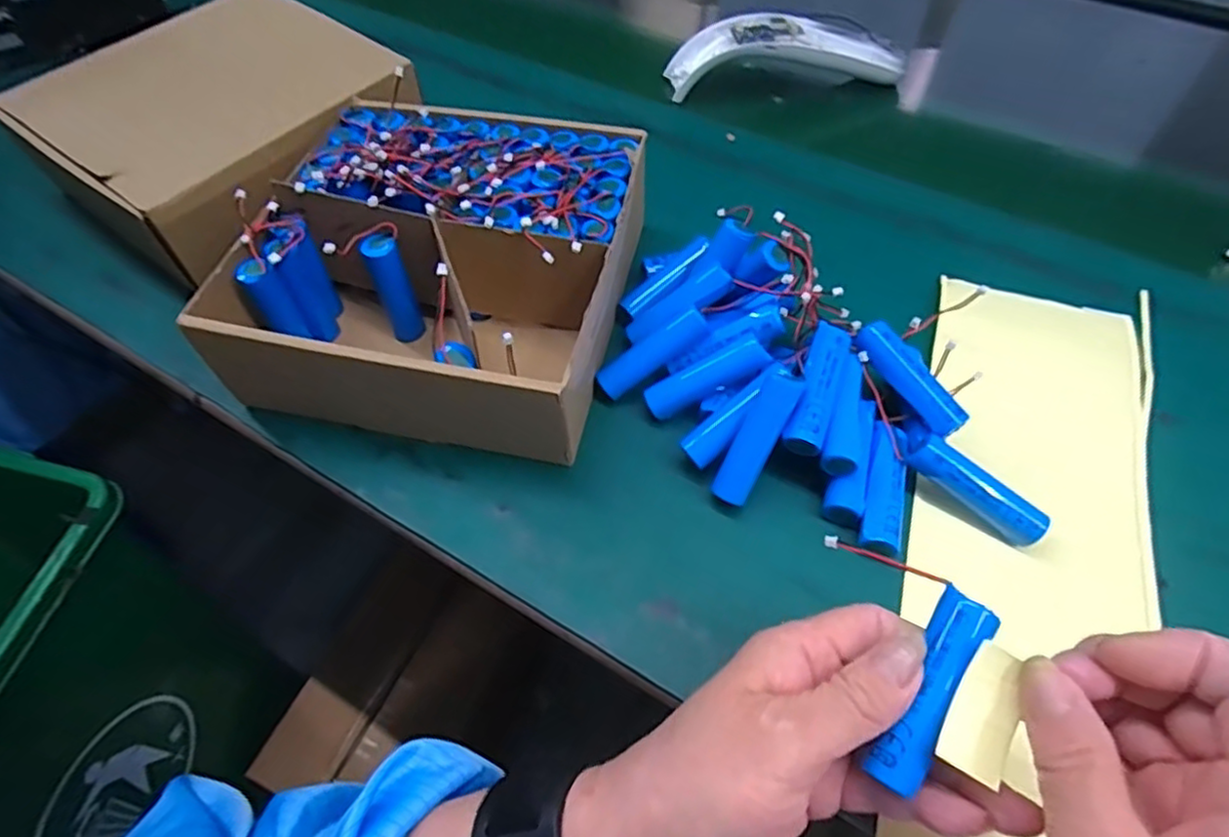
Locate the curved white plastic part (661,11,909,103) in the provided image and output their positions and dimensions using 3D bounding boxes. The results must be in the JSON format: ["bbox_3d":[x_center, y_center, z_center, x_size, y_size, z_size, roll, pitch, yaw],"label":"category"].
[{"bbox_3d":[0.141,-0.298,0.546,0.192,0.050,0.052,-6,57,-3],"label":"curved white plastic part"}]

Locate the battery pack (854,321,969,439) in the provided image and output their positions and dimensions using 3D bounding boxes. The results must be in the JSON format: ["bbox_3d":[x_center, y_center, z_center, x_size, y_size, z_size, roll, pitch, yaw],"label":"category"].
[{"bbox_3d":[0.149,-0.020,0.339,0.017,0.020,0.066,-28,61,-16],"label":"battery pack"}]

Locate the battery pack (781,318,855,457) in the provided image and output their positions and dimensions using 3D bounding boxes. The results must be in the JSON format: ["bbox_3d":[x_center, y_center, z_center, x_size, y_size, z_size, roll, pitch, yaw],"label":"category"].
[{"bbox_3d":[0.101,-0.015,0.332,0.019,0.019,0.067,19,59,13],"label":"battery pack"}]

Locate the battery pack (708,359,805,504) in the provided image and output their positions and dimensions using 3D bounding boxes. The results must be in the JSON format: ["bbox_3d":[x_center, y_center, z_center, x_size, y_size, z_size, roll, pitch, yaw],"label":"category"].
[{"bbox_3d":[0.071,0.008,0.331,0.019,0.016,0.072,27,92,18],"label":"battery pack"}]

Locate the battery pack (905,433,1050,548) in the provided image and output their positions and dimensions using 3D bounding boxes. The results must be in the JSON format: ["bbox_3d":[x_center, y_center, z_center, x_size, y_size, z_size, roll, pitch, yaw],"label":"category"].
[{"bbox_3d":[0.173,0.035,0.321,0.065,0.016,0.017,39,65,8],"label":"battery pack"}]

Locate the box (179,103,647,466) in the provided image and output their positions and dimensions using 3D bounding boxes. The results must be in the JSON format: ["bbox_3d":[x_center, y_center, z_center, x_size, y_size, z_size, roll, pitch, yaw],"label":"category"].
[{"bbox_3d":[-0.094,-0.092,0.387,0.198,0.080,0.202,9,57,7],"label":"box"}]

